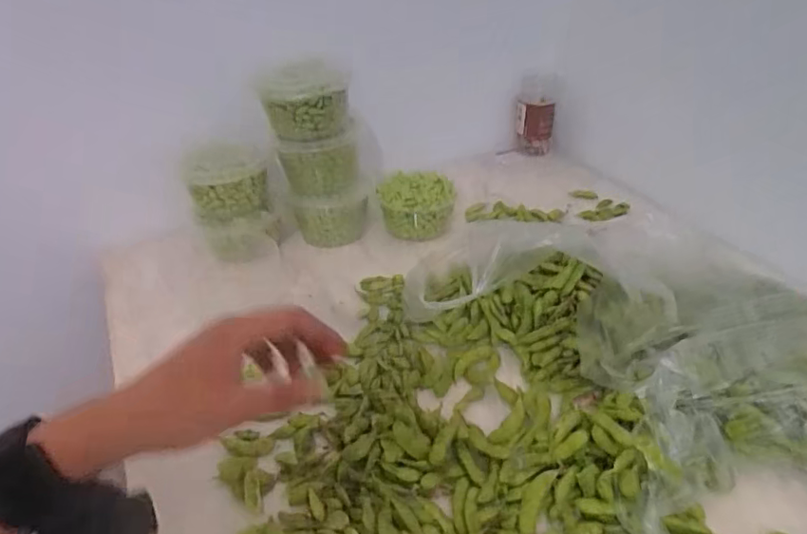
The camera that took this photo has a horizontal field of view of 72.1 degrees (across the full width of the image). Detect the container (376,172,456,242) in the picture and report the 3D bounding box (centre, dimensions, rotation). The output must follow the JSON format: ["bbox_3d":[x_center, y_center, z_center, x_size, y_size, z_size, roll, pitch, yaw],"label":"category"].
[{"bbox_3d":[0.017,-0.077,0.713,0.088,0.060,0.075,9,35,12],"label":"container"}]

